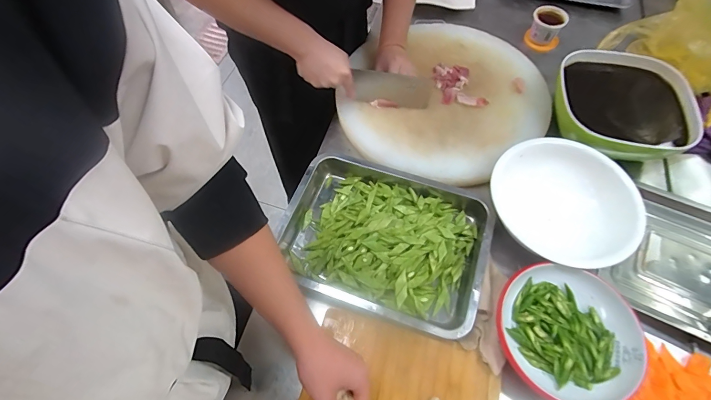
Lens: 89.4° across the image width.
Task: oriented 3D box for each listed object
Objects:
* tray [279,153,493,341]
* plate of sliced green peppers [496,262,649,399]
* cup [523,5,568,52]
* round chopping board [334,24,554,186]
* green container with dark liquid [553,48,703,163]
[{"bbox_3d":[0.046,0.069,0.637,0.351,0.059,0.266,18,63,10],"label":"tray"},{"bbox_3d":[0.316,0.203,0.541,0.194,0.045,0.191,-1,61,1],"label":"plate of sliced green peppers"},{"bbox_3d":[0.469,-0.425,0.883,0.080,0.080,0.074,21,64,12],"label":"cup"},{"bbox_3d":[0.188,-0.226,0.788,0.427,0.049,0.444,-1,61,1],"label":"round chopping board"},{"bbox_3d":[0.538,-0.184,0.747,0.263,0.106,0.263,-1,61,1],"label":"green container with dark liquid"}]

